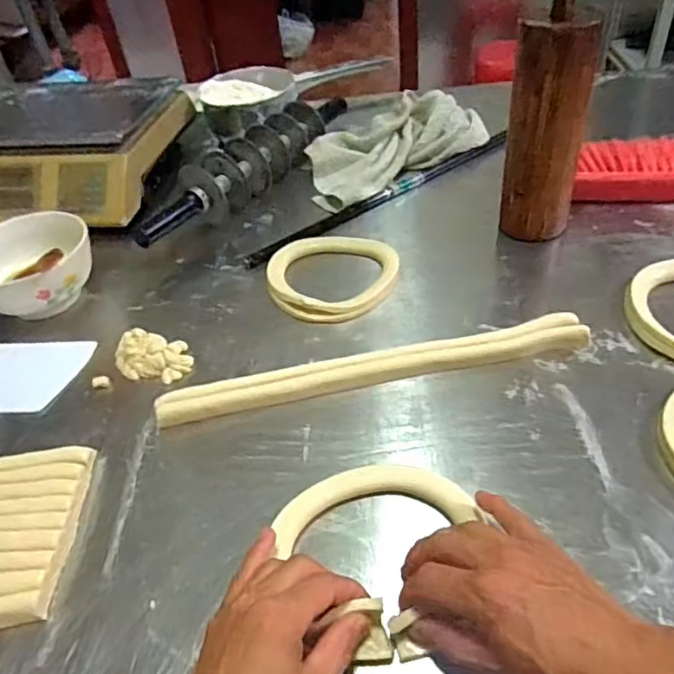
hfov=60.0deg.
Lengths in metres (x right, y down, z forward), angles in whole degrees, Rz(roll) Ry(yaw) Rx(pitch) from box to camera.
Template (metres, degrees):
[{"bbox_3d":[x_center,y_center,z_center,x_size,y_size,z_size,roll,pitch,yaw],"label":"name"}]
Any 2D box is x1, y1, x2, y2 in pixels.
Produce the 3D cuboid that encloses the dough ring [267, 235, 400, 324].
[{"bbox_3d":[-0.005,-0.070,0.684,0.152,0.022,0.144,-4,41,3],"label":"dough ring"}]

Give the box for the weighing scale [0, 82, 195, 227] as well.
[{"bbox_3d":[-0.455,-0.301,0.933,0.351,0.102,0.351,3,41,11],"label":"weighing scale"}]

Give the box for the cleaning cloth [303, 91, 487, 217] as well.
[{"bbox_3d":[0.074,-0.282,0.855,0.270,0.076,0.143,-28,45,-23],"label":"cleaning cloth"}]

